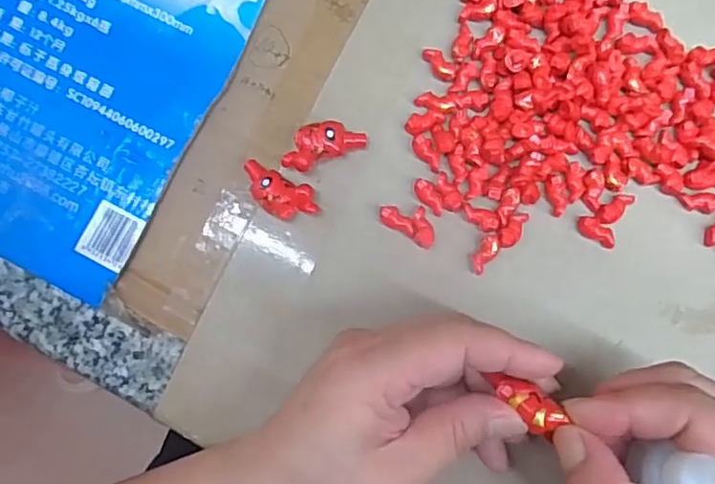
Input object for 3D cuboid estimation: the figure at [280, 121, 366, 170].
[{"bbox_3d":[-0.016,-0.045,0.266,0.037,0.014,0.017,-24,84,-1],"label":"figure"}]

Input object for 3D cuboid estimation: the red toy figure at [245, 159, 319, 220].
[{"bbox_3d":[-0.036,-0.022,0.263,0.038,0.014,0.018,26,85,4],"label":"red toy figure"}]

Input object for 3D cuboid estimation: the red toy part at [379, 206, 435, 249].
[{"bbox_3d":[0.024,-0.010,0.263,0.027,0.005,0.015,31,86,5],"label":"red toy part"}]

